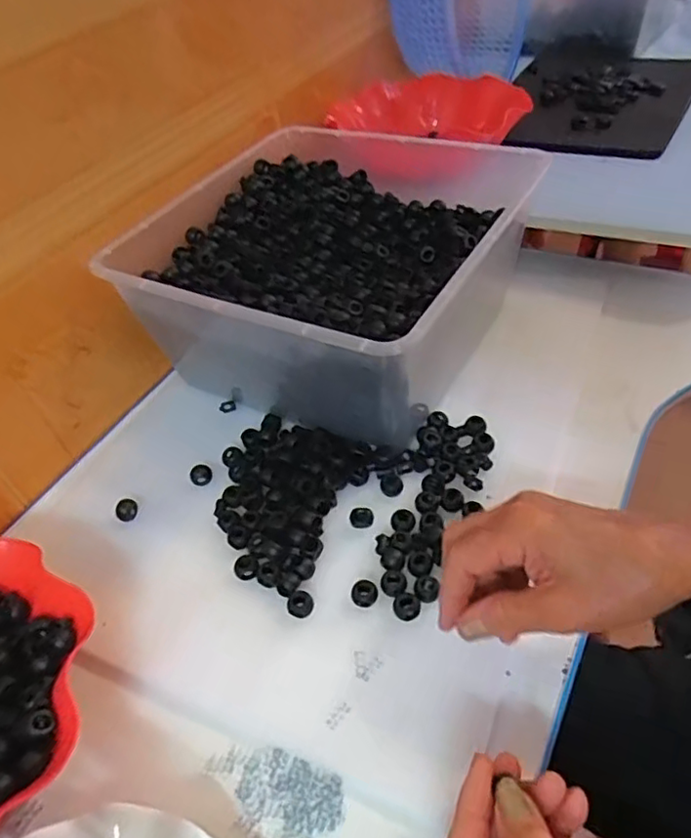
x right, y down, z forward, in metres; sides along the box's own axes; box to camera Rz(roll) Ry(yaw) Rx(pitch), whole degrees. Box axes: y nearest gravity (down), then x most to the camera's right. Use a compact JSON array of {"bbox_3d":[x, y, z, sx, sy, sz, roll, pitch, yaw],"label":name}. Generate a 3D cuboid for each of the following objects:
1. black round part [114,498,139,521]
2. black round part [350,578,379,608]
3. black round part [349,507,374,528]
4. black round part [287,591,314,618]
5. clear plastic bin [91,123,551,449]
[{"bbox_3d":[-0.176,0.072,0.481,0.017,0.009,0.017,-5,46,5],"label":"black round part"},{"bbox_3d":[0.013,0.118,0.407,0.018,0.007,0.016,-2,46,8],"label":"black round part"},{"bbox_3d":[0.012,0.073,0.447,0.017,0.012,0.014,-5,46,5],"label":"black round part"},{"bbox_3d":[-0.031,0.125,0.406,0.017,0.005,0.016,-5,46,5],"label":"black round part"},{"bbox_3d":[-0.001,-0.160,0.563,0.299,0.132,0.348,20,53,23],"label":"clear plastic bin"}]

